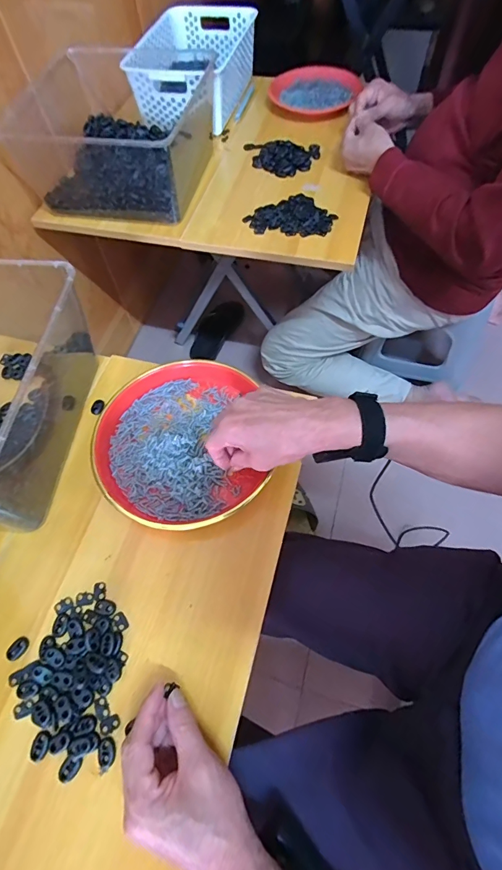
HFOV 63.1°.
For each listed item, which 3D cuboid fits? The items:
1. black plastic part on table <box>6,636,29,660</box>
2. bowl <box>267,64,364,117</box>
[{"bbox_3d":[-0.235,0.216,0.413,0.017,0.006,0.022,26,66,16],"label":"black plastic part on table"},{"bbox_3d":[0.125,-0.733,0.870,0.181,0.037,0.172,-1,62,2],"label":"bowl"}]

